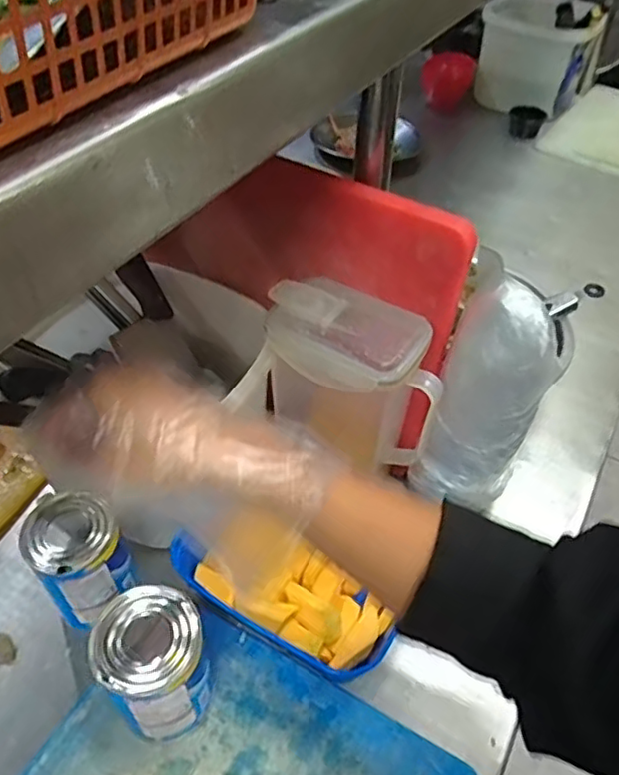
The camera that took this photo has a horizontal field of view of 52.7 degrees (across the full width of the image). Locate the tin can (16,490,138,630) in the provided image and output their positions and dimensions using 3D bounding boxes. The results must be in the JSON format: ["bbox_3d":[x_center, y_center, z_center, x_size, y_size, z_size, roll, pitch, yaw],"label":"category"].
[{"bbox_3d":[-0.190,0.149,0.528,0.068,0.122,0.068,1,49,-2],"label":"tin can"}]

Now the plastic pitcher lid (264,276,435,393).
[{"bbox_3d":[0.030,-0.046,0.513,0.129,0.029,0.089,27,52,21],"label":"plastic pitcher lid"}]

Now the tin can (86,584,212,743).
[{"bbox_3d":[-0.110,0.204,0.457,0.071,0.117,0.074,1,49,-2],"label":"tin can"}]

